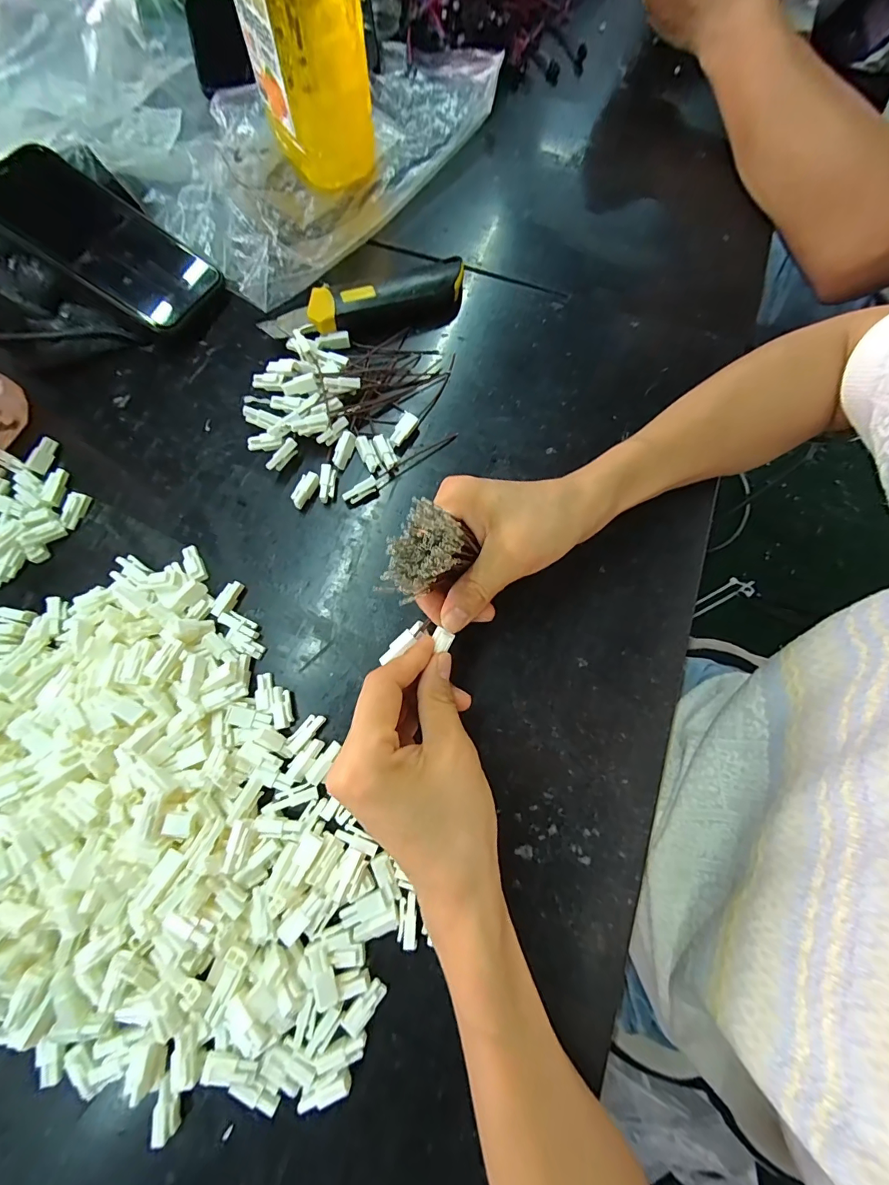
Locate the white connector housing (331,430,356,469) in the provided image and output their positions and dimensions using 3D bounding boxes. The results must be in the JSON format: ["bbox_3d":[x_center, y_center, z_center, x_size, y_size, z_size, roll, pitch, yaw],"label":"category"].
[{"bbox_3d":[-0.072,-0.101,0.316,0.009,0.008,0.026,24,93,5],"label":"white connector housing"}]

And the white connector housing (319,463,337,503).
[{"bbox_3d":[-0.081,-0.075,0.309,0.010,0.012,0.027,2,76,0],"label":"white connector housing"}]

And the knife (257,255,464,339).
[{"bbox_3d":[-0.057,-0.220,0.338,0.153,0.023,0.039,-19,77,-6],"label":"knife"}]

